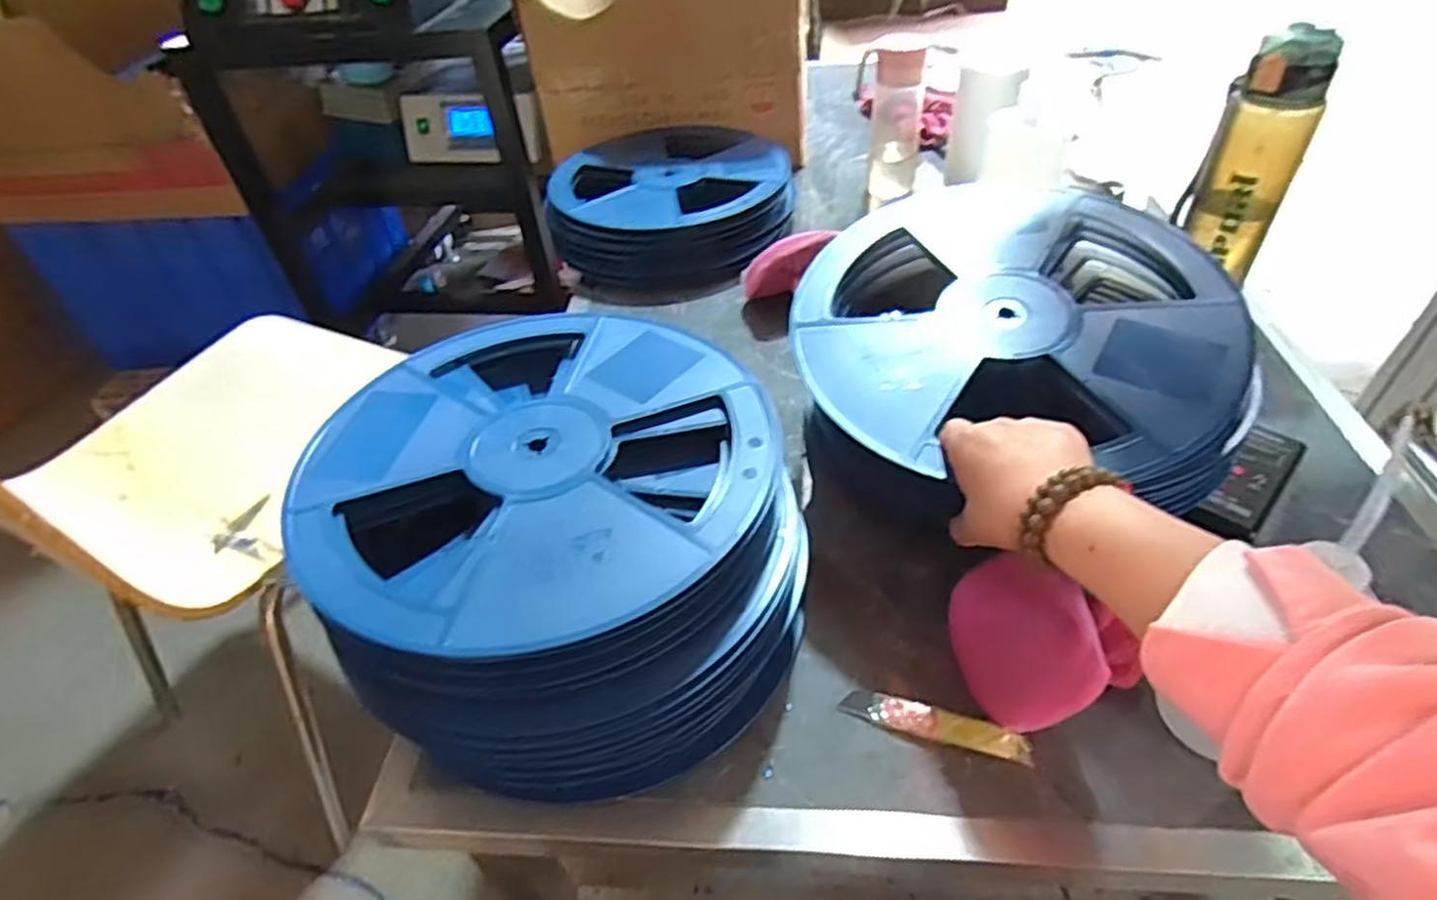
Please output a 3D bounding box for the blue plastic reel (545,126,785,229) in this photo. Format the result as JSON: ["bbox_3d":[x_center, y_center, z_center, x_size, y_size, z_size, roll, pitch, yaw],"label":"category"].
[{"bbox_3d":[-0.076,-0.377,1.004,0.313,0.027,0.284,22,50,26],"label":"blue plastic reel"}]

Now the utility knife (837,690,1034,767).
[{"bbox_3d":[0.143,0.183,0.490,0.120,0.014,0.022,10,46,17],"label":"utility knife"}]

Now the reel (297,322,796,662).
[{"bbox_3d":[-0.124,-0.003,0.508,0.308,0.025,0.299,-18,45,-12],"label":"reel"}]

